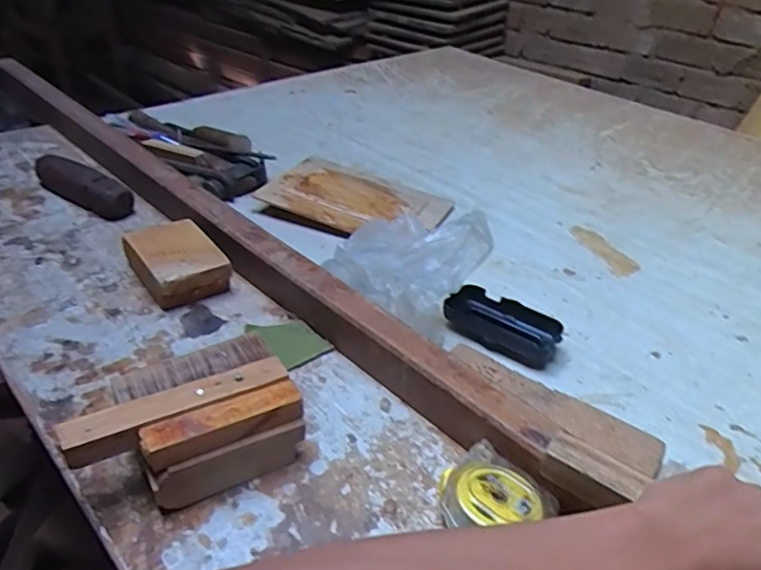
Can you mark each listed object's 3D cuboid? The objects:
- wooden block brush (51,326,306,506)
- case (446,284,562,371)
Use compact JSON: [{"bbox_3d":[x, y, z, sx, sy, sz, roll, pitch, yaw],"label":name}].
[{"bbox_3d":[-0.137,0.100,0.411,0.144,0.061,0.086,-16,39,-27],"label":"wooden block brush"},{"bbox_3d":[0.121,0.036,0.563,0.107,0.027,0.053,24,39,26],"label":"case"}]

